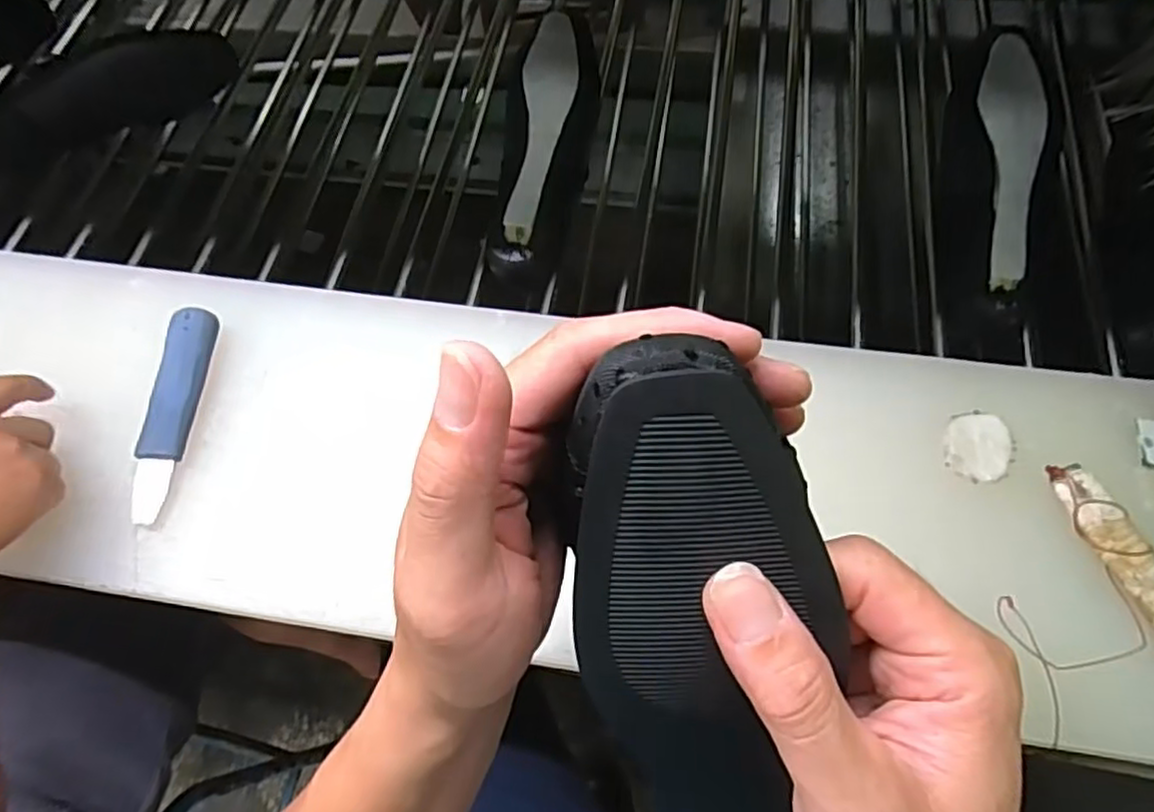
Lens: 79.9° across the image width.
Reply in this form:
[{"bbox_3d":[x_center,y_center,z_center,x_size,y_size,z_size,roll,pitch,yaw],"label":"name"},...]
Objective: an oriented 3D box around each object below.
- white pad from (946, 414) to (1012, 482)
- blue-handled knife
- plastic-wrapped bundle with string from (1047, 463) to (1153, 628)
[{"bbox_3d":[0.261,0.025,0.446,0.040,0.004,0.048,16,66,11],"label":"white pad"},{"bbox_3d":[-0.280,0.001,0.473,0.027,0.019,0.156,1,64,4],"label":"blue-handled knife"},{"bbox_3d":[0.331,0.107,0.395,0.029,0.013,0.163,-21,65,-6],"label":"plastic-wrapped bundle with string"}]

